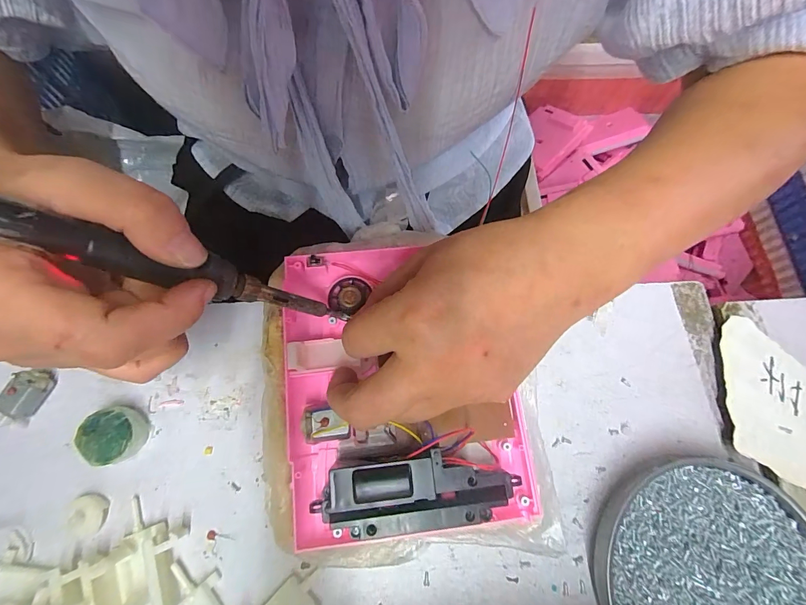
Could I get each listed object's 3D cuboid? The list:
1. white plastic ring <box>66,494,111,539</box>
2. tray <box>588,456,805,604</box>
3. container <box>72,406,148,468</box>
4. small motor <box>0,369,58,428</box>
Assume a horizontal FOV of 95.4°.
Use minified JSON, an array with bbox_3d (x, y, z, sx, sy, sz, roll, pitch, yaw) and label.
[{"bbox_3d":[-0.189,0.128,0.220,0.021,0.004,0.023,1,72,-2],"label":"white plastic ring"},{"bbox_3d":[0.186,0.164,0.218,0.138,0.021,0.126,1,72,-2],"label":"tray"},{"bbox_3d":[-0.179,0.083,0.228,0.031,0.018,0.030,1,72,-2],"label":"container"},{"bbox_3d":[-0.239,0.059,0.232,0.016,0.019,0.036,26,72,6],"label":"small motor"}]

